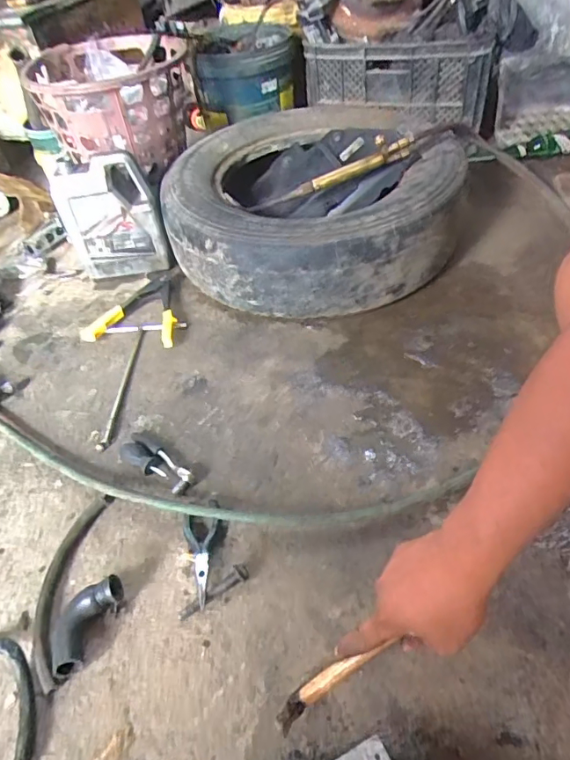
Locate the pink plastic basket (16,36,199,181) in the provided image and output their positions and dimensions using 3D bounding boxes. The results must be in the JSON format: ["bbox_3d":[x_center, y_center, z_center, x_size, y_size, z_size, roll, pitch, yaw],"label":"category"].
[{"bbox_3d":[-0.386,-0.627,1.166,0.299,0.221,0.308,-3,47,3],"label":"pink plastic basket"}]

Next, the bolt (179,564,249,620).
[{"bbox_3d":[-0.093,0.276,0.659,0.099,0.021,0.021,-28,51,-19],"label":"bolt"}]

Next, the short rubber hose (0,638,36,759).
[{"bbox_3d":[-0.327,0.370,0.607,0.048,0.030,0.156,-31,52,-21],"label":"short rubber hose"}]

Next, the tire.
[{"bbox_3d":[0.055,-0.406,1.163,0.633,0.206,0.622,-3,47,3],"label":"tire"}]

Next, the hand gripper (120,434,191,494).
[{"bbox_3d":[-0.208,0.132,0.807,0.143,0.033,0.055,30,57,29],"label":"hand gripper"}]

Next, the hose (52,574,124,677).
[{"bbox_3d":[-0.258,0.307,0.647,0.061,0.041,0.122,19,52,22],"label":"hose"}]

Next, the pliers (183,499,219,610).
[{"bbox_3d":[-0.110,0.234,0.702,0.053,0.023,0.146,-13,47,-6],"label":"pliers"}]

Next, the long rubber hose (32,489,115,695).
[{"bbox_3d":[-0.293,0.273,0.687,0.059,0.023,0.253,-3,47,3],"label":"long rubber hose"}]

